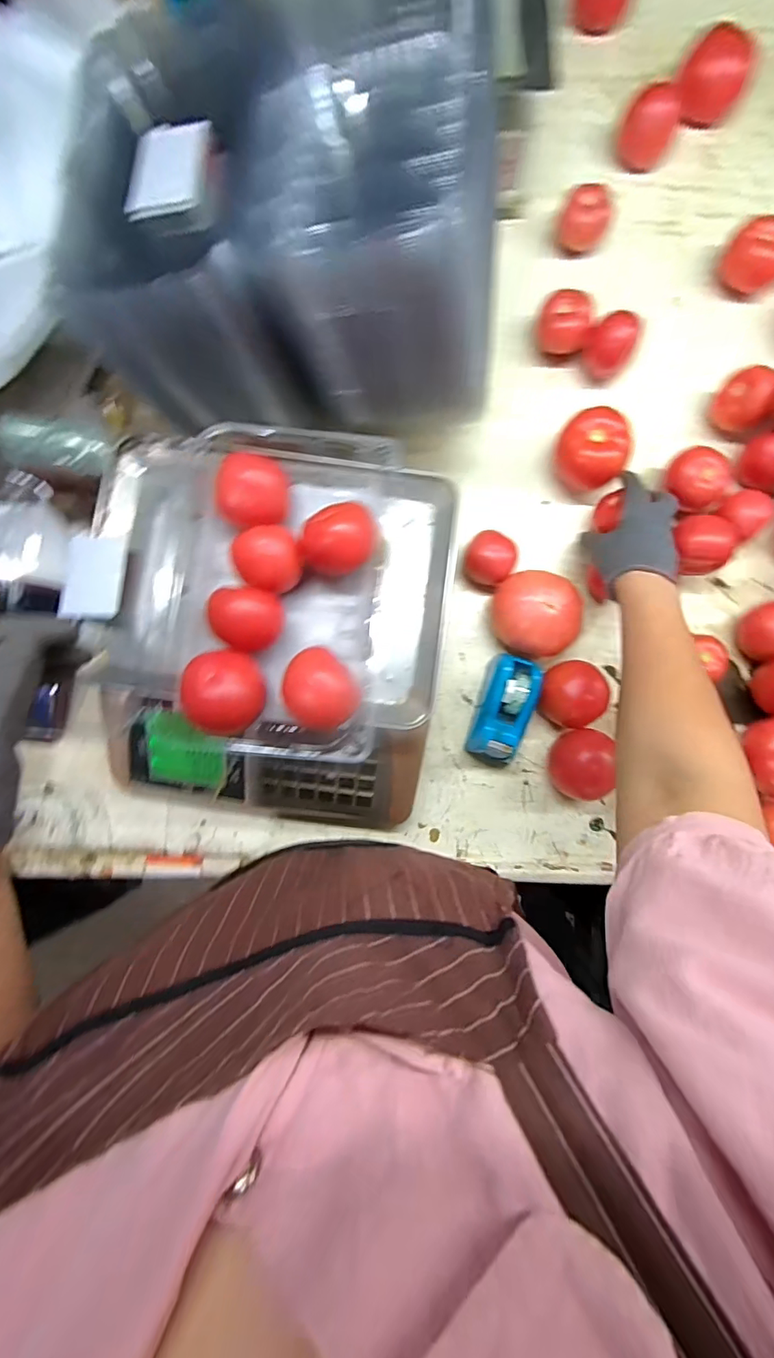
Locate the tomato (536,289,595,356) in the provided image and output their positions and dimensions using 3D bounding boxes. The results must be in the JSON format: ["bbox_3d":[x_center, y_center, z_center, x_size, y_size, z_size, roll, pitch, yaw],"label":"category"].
[{"bbox_3d":[0.201,-0.405,0.572,0.059,0.048,0.051,21,85,2],"label":"tomato"}]

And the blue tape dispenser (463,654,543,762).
[{"bbox_3d":[0.126,0.032,0.532,0.054,0.063,0.112,18,85,2],"label":"blue tape dispenser"}]

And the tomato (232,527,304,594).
[{"bbox_3d":[-0.102,-0.102,0.432,0.056,0.058,0.058,-16,85,-1],"label":"tomato"}]

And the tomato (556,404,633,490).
[{"bbox_3d":[0.234,-0.261,0.572,0.075,0.064,0.075,0,84,0],"label":"tomato"}]

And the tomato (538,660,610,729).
[{"bbox_3d":[0.199,0.016,0.537,0.069,0.055,0.070,21,85,2],"label":"tomato"}]

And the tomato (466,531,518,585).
[{"bbox_3d":[0.116,-0.133,0.559,0.054,0.049,0.052,21,85,2],"label":"tomato"}]

